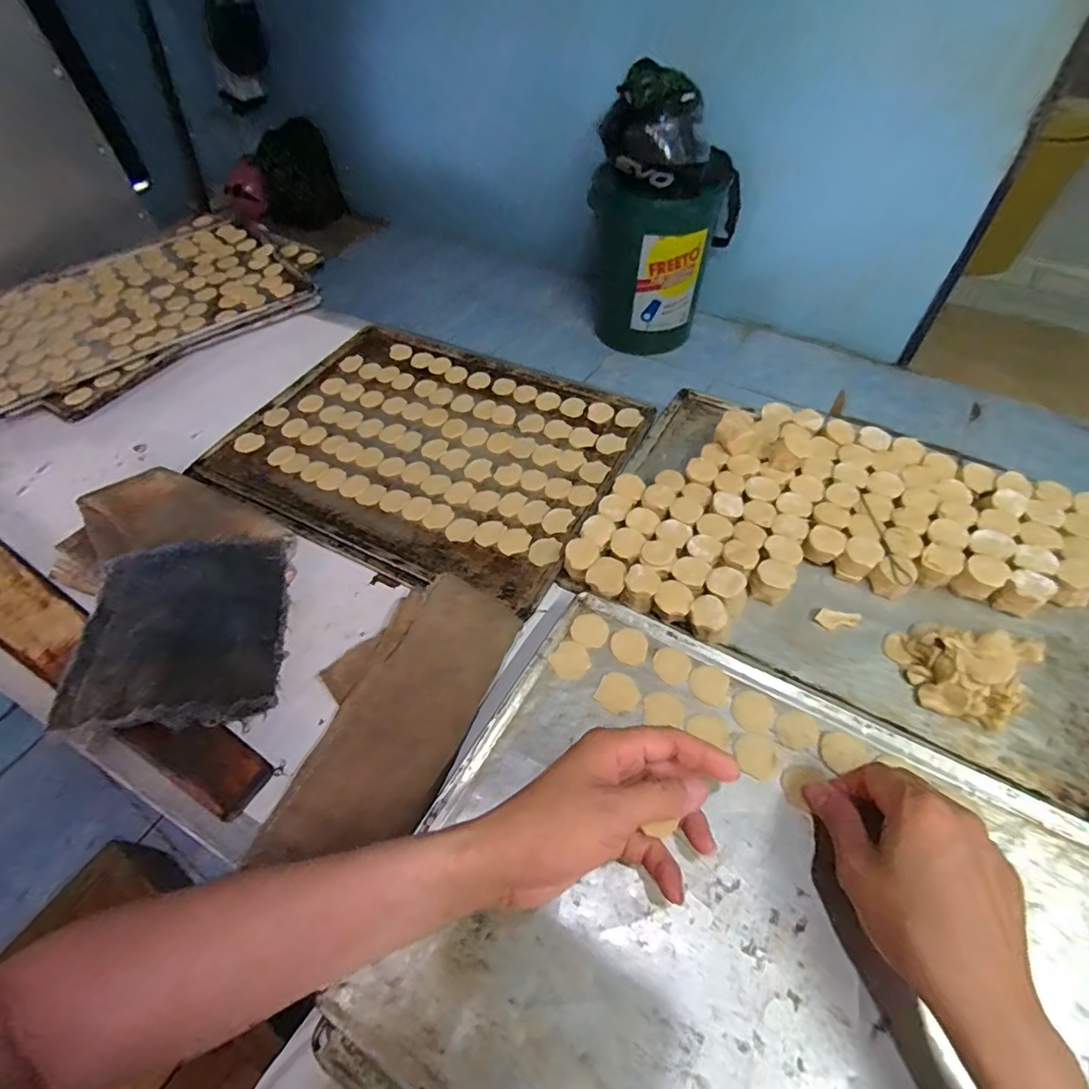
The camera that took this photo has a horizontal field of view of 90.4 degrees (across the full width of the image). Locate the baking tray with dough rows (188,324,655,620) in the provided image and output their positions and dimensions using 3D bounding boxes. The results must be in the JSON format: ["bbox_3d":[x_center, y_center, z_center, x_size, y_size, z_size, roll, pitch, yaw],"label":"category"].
[{"bbox_3d":[-0.141,-0.121,0.645,0.449,0.018,0.340,22,56,17],"label":"baking tray with dough rows"}]

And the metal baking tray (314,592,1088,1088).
[{"bbox_3d":[0.143,0.252,0.318,0.459,0.021,0.340,25,57,19],"label":"metal baking tray"}]

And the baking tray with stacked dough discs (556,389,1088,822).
[{"bbox_3d":[0.282,-0.003,0.518,0.446,0.056,0.315,23,58,19],"label":"baking tray with stacked dough discs"}]

